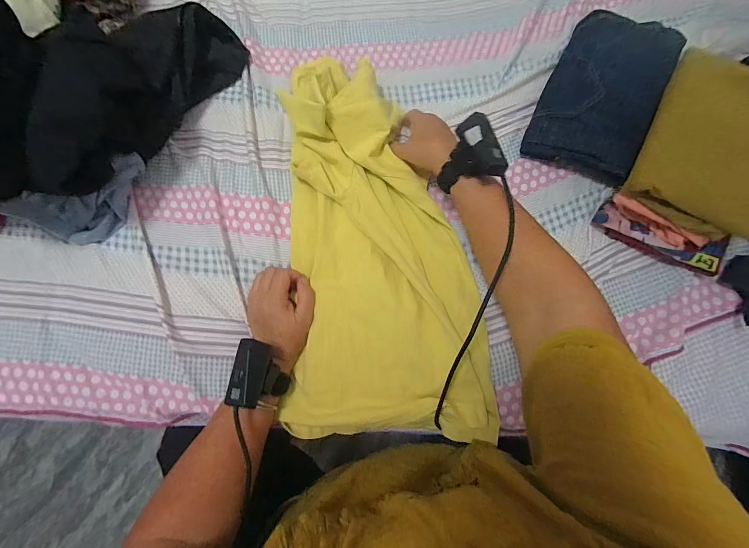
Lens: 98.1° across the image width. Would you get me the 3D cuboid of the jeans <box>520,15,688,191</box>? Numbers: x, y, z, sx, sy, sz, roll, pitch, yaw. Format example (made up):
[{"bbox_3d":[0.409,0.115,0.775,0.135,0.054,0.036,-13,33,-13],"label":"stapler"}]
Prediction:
[{"bbox_3d":[0.341,-0.277,0.483,0.151,0.063,0.277,26,77,6],"label":"jeans"}]

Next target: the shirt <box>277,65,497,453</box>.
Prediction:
[{"bbox_3d":[-0.018,-0.043,0.422,0.244,0.058,0.508,-12,80,-3],"label":"shirt"}]

